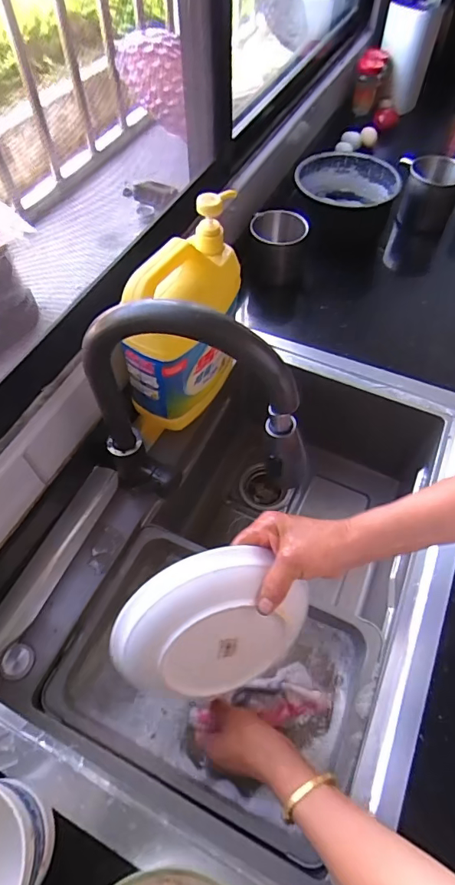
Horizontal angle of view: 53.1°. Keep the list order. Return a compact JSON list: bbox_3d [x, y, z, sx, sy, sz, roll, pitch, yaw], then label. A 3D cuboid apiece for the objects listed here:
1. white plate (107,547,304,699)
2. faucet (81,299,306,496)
[{"bbox_3d":[-0.012,0.175,0.435,0.169,0.161,0.035,22,19,-27],"label":"white plate"},{"bbox_3d":[-0.033,-0.014,0.487,0.236,0.309,0.047,15,60,7],"label":"faucet"}]

